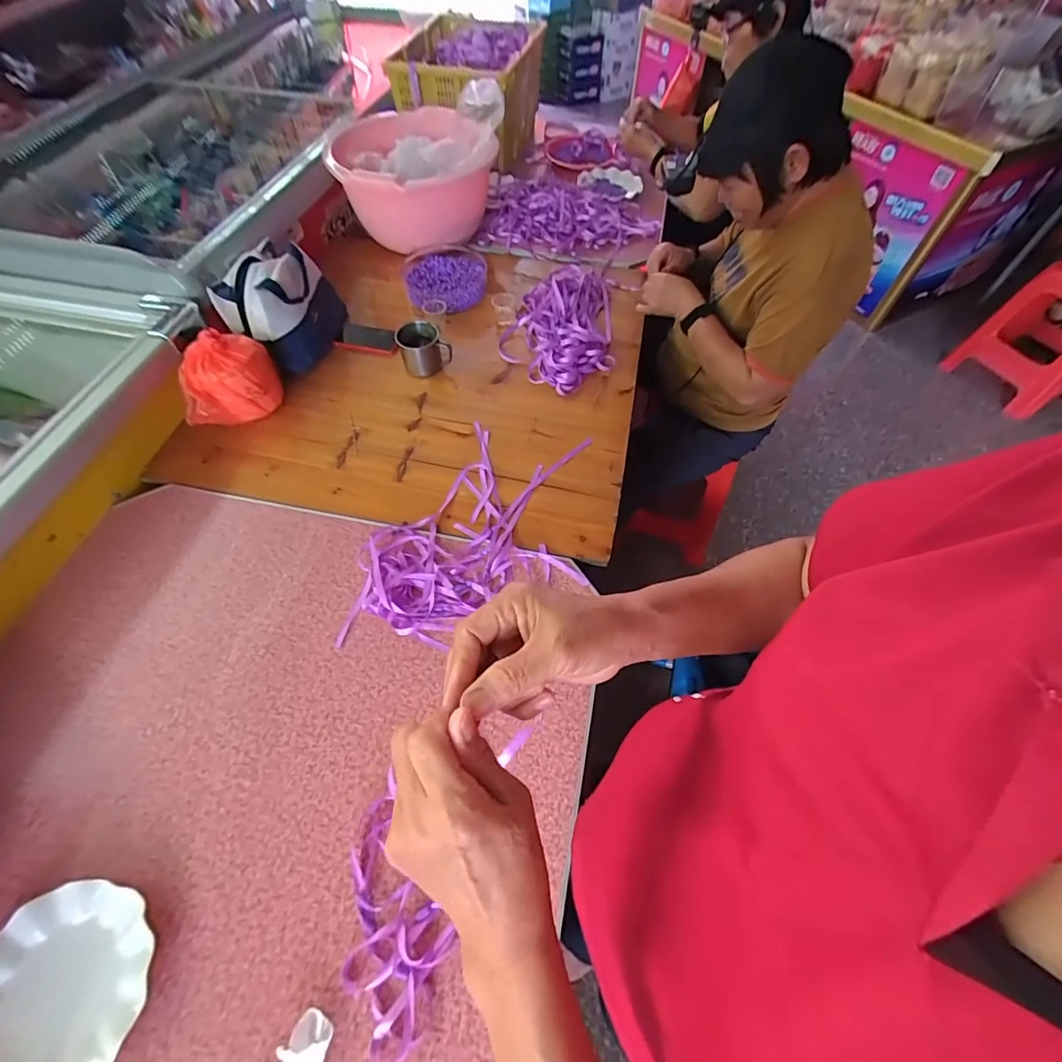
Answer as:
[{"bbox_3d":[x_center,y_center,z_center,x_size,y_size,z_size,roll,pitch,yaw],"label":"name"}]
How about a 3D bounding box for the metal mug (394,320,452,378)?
[{"bbox_3d":[-0.220,-0.372,0.977,0.098,0.078,0.078,-17,60,-11],"label":"metal mug"}]

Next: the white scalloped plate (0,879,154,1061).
[{"bbox_3d":[-0.485,0.474,0.483,0.168,0.037,0.179,1,58,-1],"label":"white scalloped plate"}]

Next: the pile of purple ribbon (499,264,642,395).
[{"bbox_3d":[0.081,-0.473,1.054,0.244,0.051,0.403,18,60,10],"label":"pile of purple ribbon"}]

